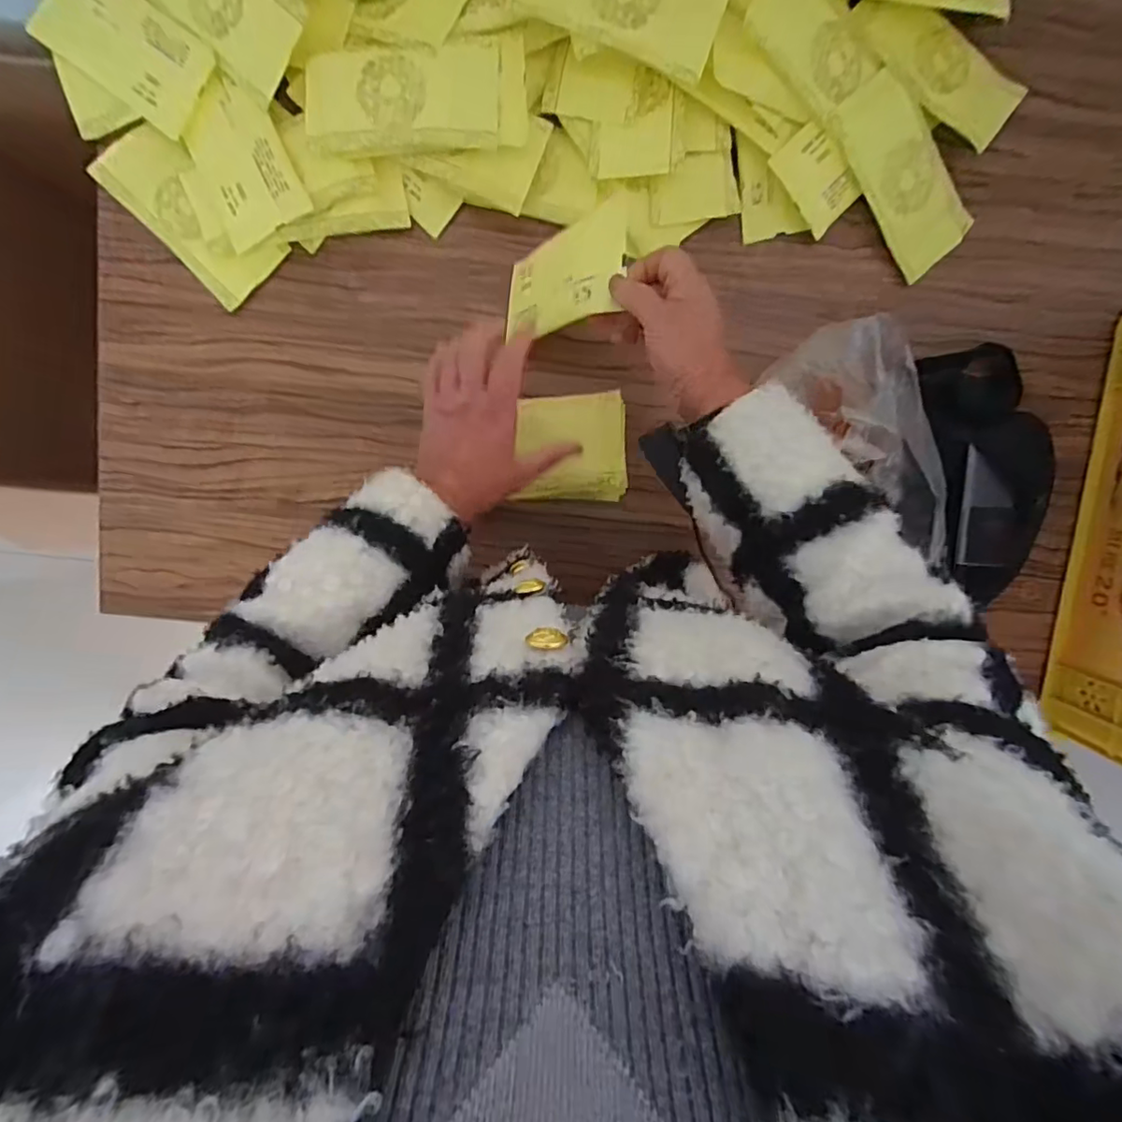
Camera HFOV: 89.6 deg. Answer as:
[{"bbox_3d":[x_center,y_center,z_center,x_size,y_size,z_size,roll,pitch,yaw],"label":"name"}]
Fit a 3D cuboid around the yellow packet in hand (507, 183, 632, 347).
[{"bbox_3d":[-0.002,-0.240,0.490,0.015,0.165,0.080,-1,96,-34],"label":"yellow packet in hand"}]

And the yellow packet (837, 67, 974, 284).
[{"bbox_3d":[0.326,-0.363,0.534,0.078,0.015,0.170,-41,110,5],"label":"yellow packet"}]

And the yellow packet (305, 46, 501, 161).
[{"bbox_3d":[-0.143,-0.411,0.507,0.175,0.025,0.077,1,98,-1],"label":"yellow packet"}]

